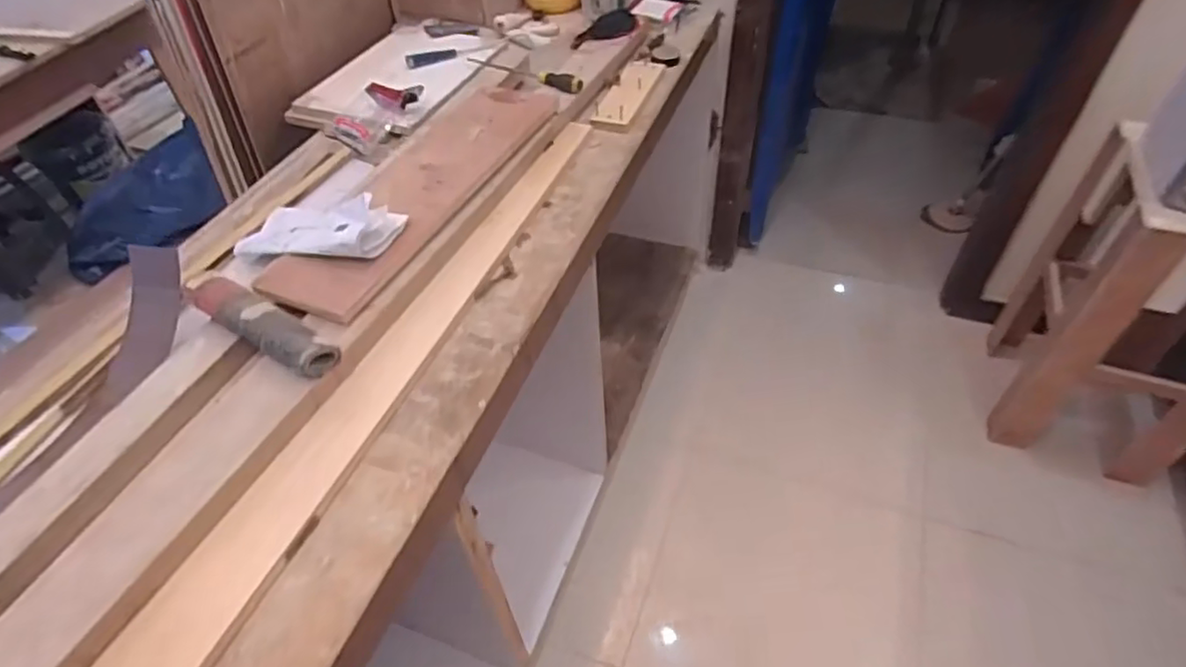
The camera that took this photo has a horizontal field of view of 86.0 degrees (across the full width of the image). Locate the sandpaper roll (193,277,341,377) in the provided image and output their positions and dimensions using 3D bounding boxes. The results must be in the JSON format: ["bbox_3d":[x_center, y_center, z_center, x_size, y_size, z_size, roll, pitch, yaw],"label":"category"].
[{"bbox_3d":[-0.432,-0.011,0.834,0.249,0.049,0.064,24,54,24],"label":"sandpaper roll"}]

